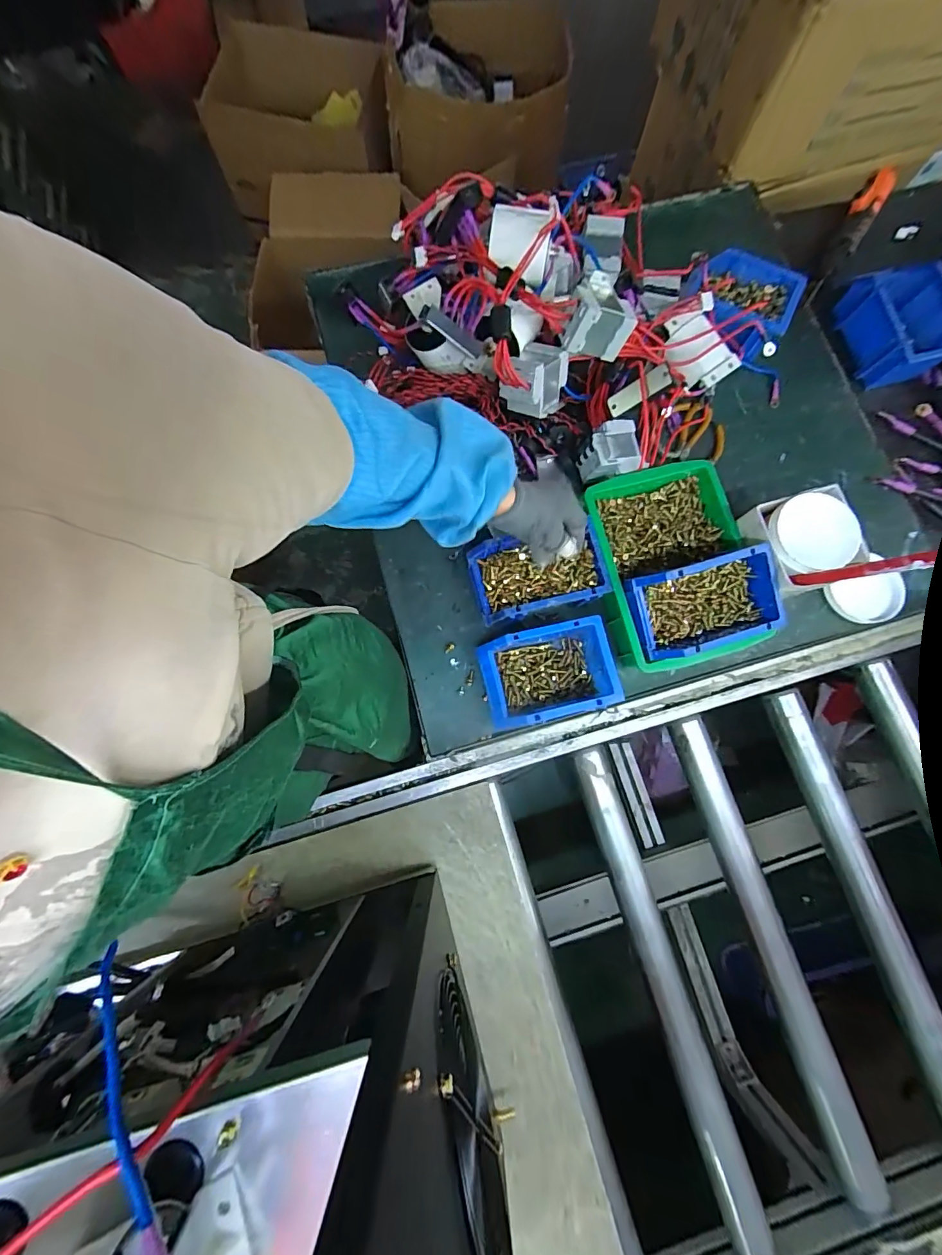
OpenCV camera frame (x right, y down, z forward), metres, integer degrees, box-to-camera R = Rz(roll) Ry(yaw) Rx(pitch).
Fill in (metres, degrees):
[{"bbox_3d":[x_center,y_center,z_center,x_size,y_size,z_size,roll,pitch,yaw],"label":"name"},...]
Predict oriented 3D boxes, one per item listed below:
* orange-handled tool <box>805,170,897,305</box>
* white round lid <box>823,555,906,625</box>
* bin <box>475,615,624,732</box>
[{"bbox_3d":[0.642,-0.668,0.771,0.049,0.047,0.314,33,80,5],"label":"orange-handled tool"},{"bbox_3d":[0.535,-0.044,0.610,0.078,0.009,0.083,2,103,10],"label":"white round lid"},{"bbox_3d":[0.096,0.059,0.573,0.157,0.072,0.109,-11,79,-4],"label":"bin"}]

